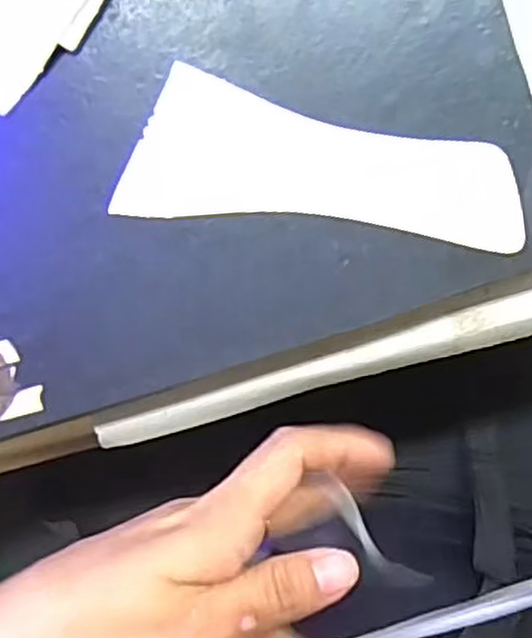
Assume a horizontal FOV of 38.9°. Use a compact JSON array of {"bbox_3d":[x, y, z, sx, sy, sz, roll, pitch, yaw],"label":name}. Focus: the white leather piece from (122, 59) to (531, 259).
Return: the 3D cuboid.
[{"bbox_3d":[0.023,-0.062,0.297,0.154,0.005,0.055,6,97,3],"label":"white leather piece"}]

